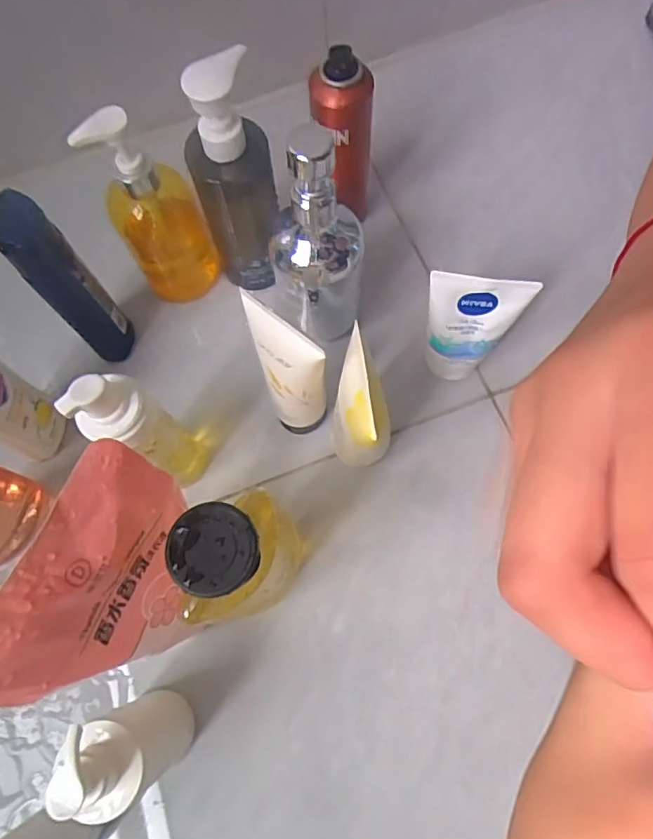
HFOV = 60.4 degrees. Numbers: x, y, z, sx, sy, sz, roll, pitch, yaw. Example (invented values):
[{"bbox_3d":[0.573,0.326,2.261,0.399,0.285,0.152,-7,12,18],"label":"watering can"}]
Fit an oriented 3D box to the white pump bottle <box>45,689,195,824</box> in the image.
[{"bbox_3d":[-0.118,0.207,0.357,0.047,0.161,0.053,-19,73,-4],"label":"white pump bottle"}]

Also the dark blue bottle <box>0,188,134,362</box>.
[{"bbox_3d":[-0.200,-0.102,0.448,0.041,0.178,0.048,-38,75,-9],"label":"dark blue bottle"}]

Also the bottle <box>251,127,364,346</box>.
[{"bbox_3d":[-0.009,-0.133,0.414,0.071,0.177,0.060,3,73,3],"label":"bottle"}]

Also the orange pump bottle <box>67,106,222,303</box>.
[{"bbox_3d":[-0.138,-0.169,0.459,0.065,0.195,0.055,-21,73,-5],"label":"orange pump bottle"}]

